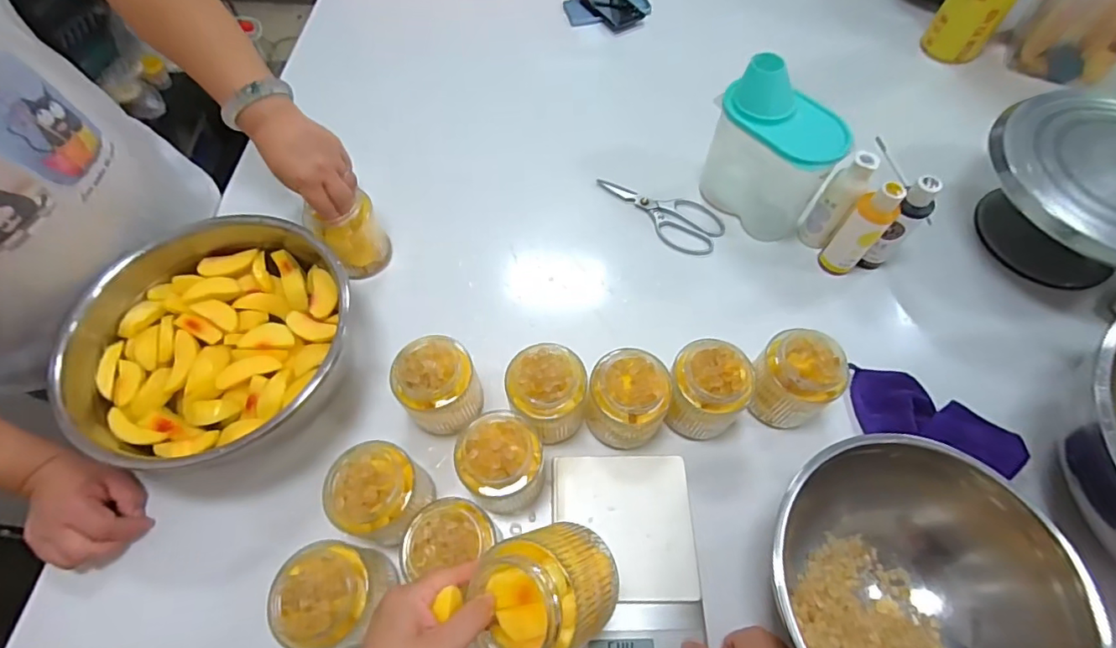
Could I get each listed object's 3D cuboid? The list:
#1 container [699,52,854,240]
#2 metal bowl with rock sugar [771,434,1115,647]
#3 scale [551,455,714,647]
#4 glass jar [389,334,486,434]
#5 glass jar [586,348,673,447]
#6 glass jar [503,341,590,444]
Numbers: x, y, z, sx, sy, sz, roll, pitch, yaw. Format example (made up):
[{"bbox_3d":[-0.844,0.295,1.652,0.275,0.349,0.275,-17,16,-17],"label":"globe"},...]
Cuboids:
[{"bbox_3d":[0.284,-0.223,0.679,0.093,0.202,0.158,-39,68,-19],"label":"container"},{"bbox_3d":[0.311,0.243,0.464,0.236,0.119,0.238,0,61,0],"label":"metal bowl with rock sugar"},{"bbox_3d":[0.071,0.239,0.511,0.143,0.032,0.201,-3,61,-1],"label":"scale"},{"bbox_3d":[-0.128,0.072,0.558,0.084,0.109,0.089,0,61,0],"label":"glass jar"},{"bbox_3d":[0.075,0.079,0.547,0.081,0.086,0.086,0,61,0],"label":"glass jar"},{"bbox_3d":[-0.011,0.078,0.551,0.081,0.101,0.080,0,61,0],"label":"glass jar"}]

